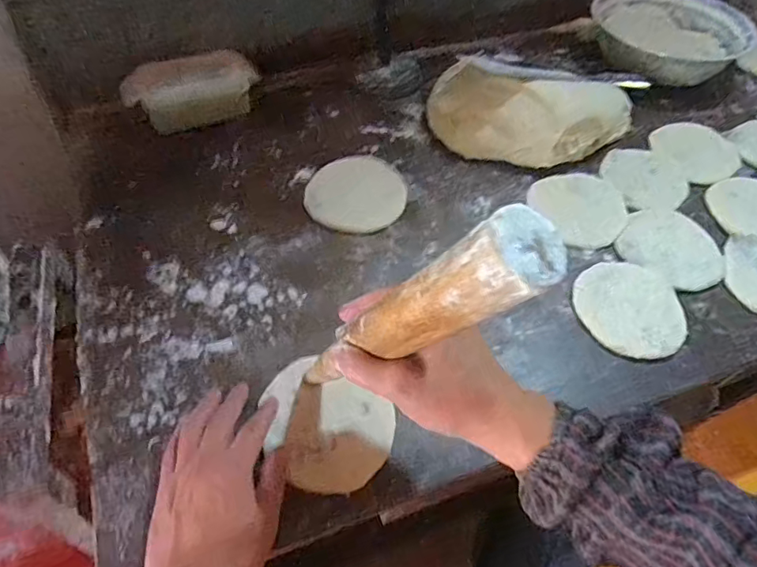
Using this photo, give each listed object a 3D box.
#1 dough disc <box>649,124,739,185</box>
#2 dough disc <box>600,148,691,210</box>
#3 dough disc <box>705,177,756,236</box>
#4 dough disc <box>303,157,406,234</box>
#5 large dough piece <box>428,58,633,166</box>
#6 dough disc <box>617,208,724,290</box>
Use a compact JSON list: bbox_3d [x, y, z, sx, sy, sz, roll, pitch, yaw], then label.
[{"bbox_3d":[0.406,-0.173,0.663,0.100,0.013,0.097,2,55,-3],"label":"dough disc"},{"bbox_3d":[0.328,-0.131,0.639,0.103,0.004,0.103,2,55,-3],"label":"dough disc"},{"bbox_3d":[0.449,-0.091,0.616,0.105,0.009,0.107,2,55,-3],"label":"dough disc"},{"bbox_3d":[-0.025,-0.105,0.597,0.110,0.008,0.108,2,55,-3],"label":"dough disc"},{"bbox_3d":[0.200,-0.211,0.642,0.266,0.083,0.124,2,55,-4],"label":"large dough piece"},{"bbox_3d":[0.327,-0.042,0.573,0.104,0.007,0.104,2,55,-3],"label":"dough disc"}]

